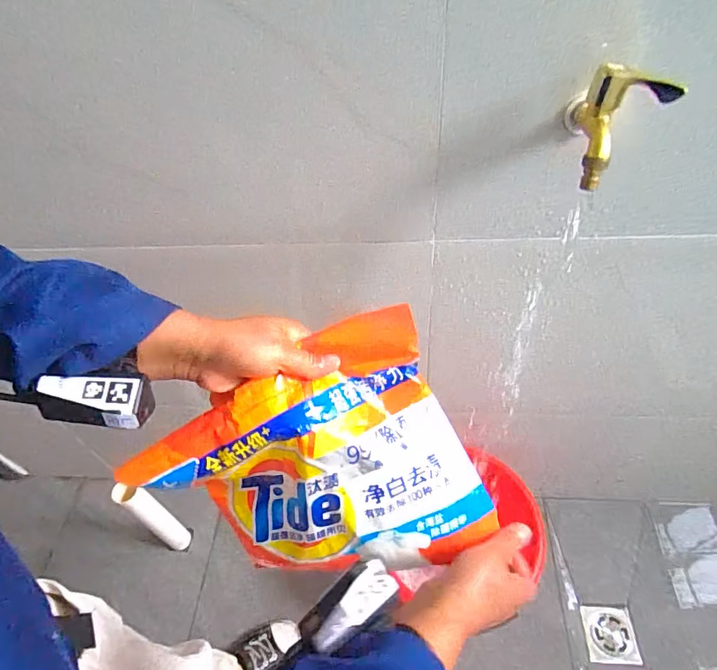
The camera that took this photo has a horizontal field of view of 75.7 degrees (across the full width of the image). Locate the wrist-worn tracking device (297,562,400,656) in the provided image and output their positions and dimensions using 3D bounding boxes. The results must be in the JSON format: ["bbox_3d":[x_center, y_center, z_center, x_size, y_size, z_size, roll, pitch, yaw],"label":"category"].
[{"bbox_3d":[-0.007,0.186,0.317,0.033,0.015,0.068,39,53,23],"label":"wrist-worn tracking device"}]

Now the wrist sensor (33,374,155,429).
[{"bbox_3d":[-0.172,0.043,0.302,0.067,0.019,0.032,5,54,-12],"label":"wrist sensor"}]

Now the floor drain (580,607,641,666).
[{"bbox_3d":[0.519,0.615,0.948,0.102,0.009,0.100,0,55,2],"label":"floor drain"}]

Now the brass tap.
[{"bbox_3d":[0.227,-0.190,0.406,0.058,0.080,0.086,1,55,3],"label":"brass tap"}]

